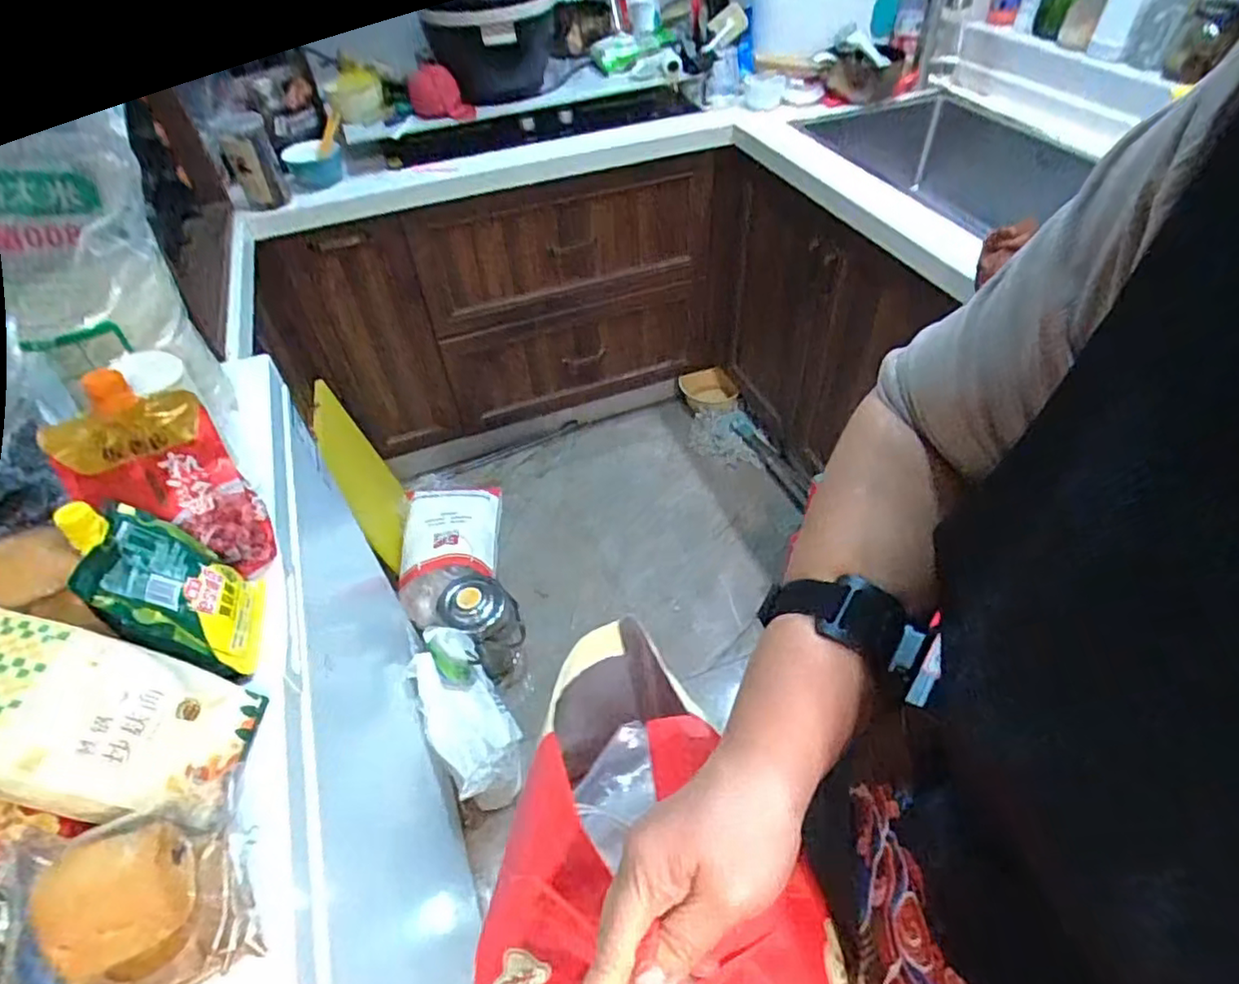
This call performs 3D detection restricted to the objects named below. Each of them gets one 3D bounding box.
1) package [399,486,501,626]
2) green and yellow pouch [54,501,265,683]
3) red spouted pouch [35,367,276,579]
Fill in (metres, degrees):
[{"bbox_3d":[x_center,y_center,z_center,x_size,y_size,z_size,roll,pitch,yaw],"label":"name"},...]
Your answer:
[{"bbox_3d":[-0.400,0.103,1.559,0.213,0.134,0.381,-7,48,-3],"label":"package"},{"bbox_3d":[-0.377,0.075,0.548,0.031,0.183,0.110,-29,41,13],"label":"green and yellow pouch"},{"bbox_3d":[-0.407,-0.011,0.606,0.050,0.212,0.107,-8,42,30],"label":"red spouted pouch"}]

